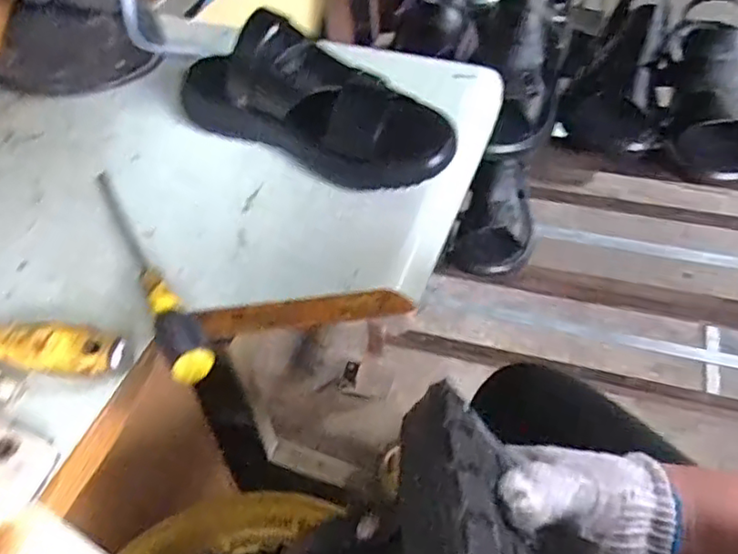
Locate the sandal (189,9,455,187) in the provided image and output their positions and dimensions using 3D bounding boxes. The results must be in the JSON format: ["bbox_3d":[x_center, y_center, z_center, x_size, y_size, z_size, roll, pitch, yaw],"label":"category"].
[{"bbox_3d":[-0.053,-0.157,0.543,0.270,0.106,0.083,19,54,20],"label":"sandal"}]

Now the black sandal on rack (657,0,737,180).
[{"bbox_3d":[0.381,-0.209,0.679,0.108,0.109,0.239,11,51,14],"label":"black sandal on rack"}]

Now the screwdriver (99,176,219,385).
[{"bbox_3d":[-0.180,-0.014,0.487,0.029,0.025,0.251,-28,53,-18],"label":"screwdriver"}]

